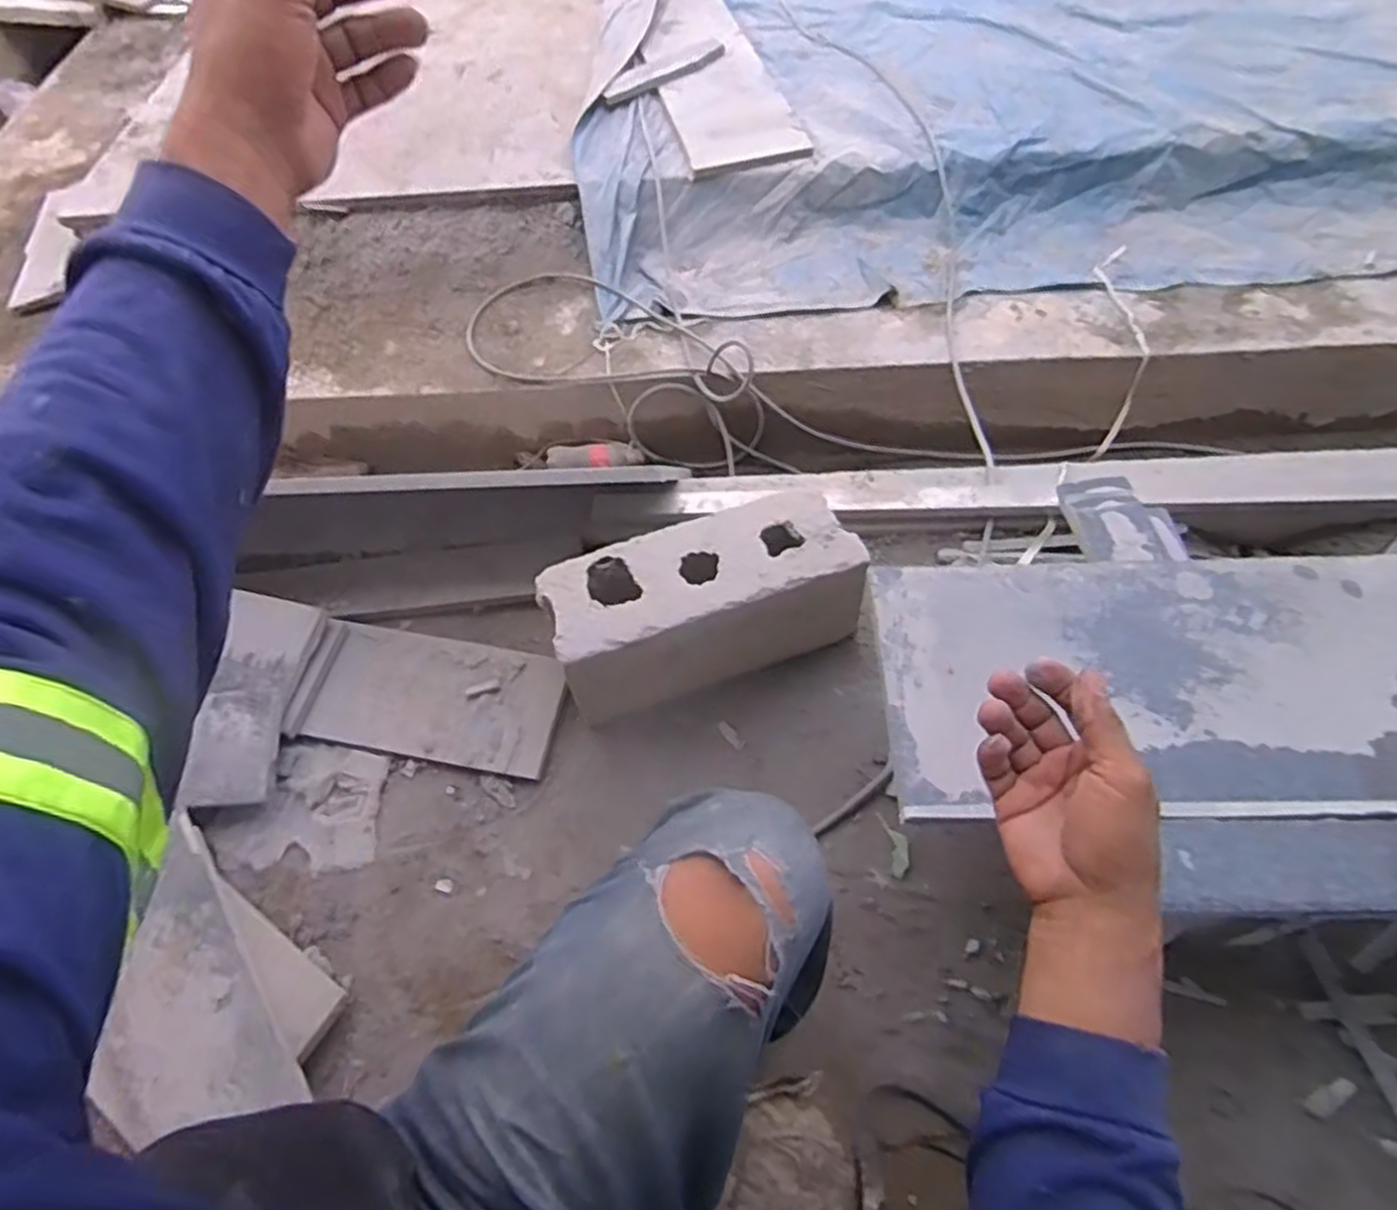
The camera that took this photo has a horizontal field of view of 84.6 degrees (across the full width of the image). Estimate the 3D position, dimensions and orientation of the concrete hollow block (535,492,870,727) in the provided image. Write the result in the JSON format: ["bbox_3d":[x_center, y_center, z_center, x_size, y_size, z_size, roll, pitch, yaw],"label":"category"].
[{"bbox_3d":[0.007,0.006,1.005,0.369,0.190,0.154,-19,58,-7],"label":"concrete hollow block"}]

